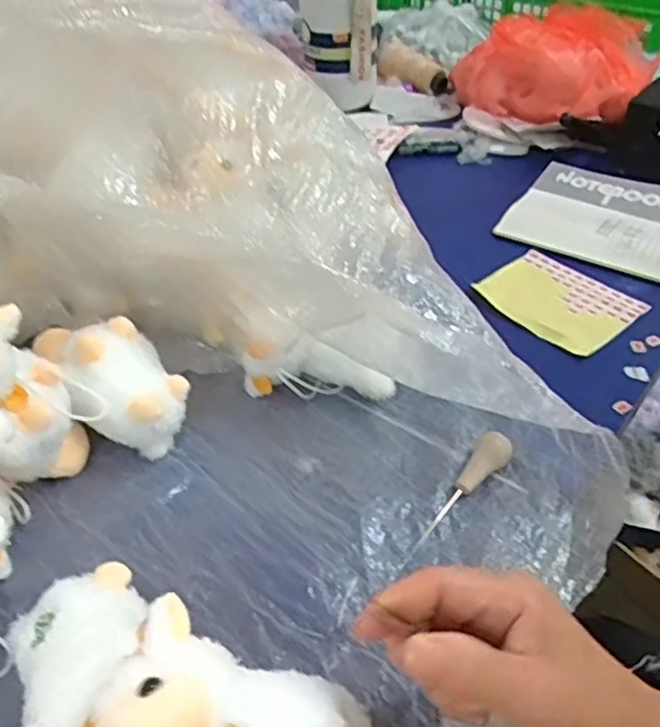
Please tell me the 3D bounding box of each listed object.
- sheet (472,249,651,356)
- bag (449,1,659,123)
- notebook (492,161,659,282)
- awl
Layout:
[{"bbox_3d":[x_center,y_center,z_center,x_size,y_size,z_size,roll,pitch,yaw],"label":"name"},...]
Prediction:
[{"bbox_3d":[0.194,-0.058,0.574,0.099,0.008,0.117,-32,49,-28],"label":"sheet"},{"bbox_3d":[0.262,-0.352,0.813,0.221,0.119,0.131,6,42,10],"label":"bag"},{"bbox_3d":[0.285,-0.139,0.652,0.198,0.013,0.155,26,56,25],"label":"notebook"},{"bbox_3d":[0.079,0.085,0.413,0.021,0.019,0.112,25,49,28],"label":"awl"}]

